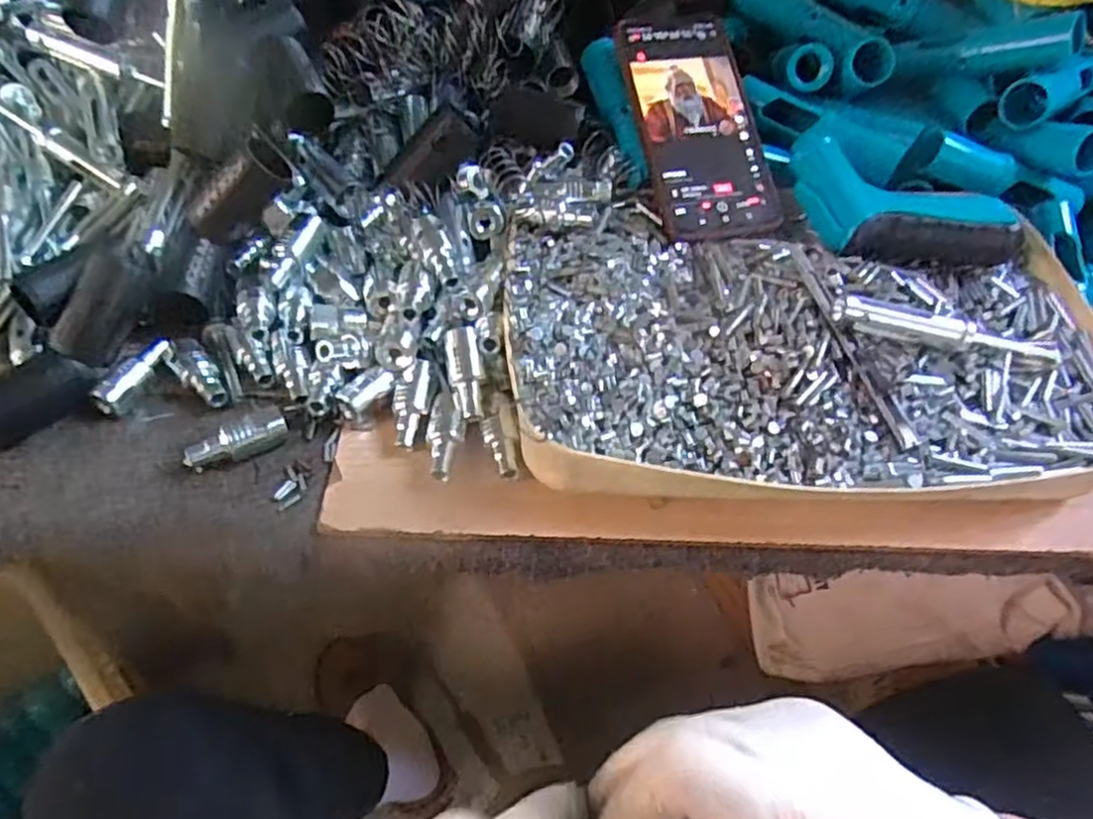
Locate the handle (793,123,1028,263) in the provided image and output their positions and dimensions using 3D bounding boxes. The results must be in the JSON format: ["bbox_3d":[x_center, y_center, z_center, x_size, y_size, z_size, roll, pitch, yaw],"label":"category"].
[{"bbox_3d":[0.215,-0.124,0.446,0.136,0.036,0.080,23,54,14],"label":"handle"}]

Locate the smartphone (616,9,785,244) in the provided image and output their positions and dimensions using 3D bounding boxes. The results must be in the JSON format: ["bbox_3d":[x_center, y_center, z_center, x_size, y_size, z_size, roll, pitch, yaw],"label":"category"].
[{"bbox_3d":[0.099,-0.187,0.471,0.078,0.009,0.165,-9,75,-10],"label":"smartphone"}]

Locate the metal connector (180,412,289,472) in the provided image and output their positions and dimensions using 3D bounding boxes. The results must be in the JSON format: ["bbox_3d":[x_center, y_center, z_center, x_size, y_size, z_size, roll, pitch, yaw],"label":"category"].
[{"bbox_3d":[-0.168,0.020,0.394,0.053,0.019,0.014,-27,58,-22],"label":"metal connector"}]

